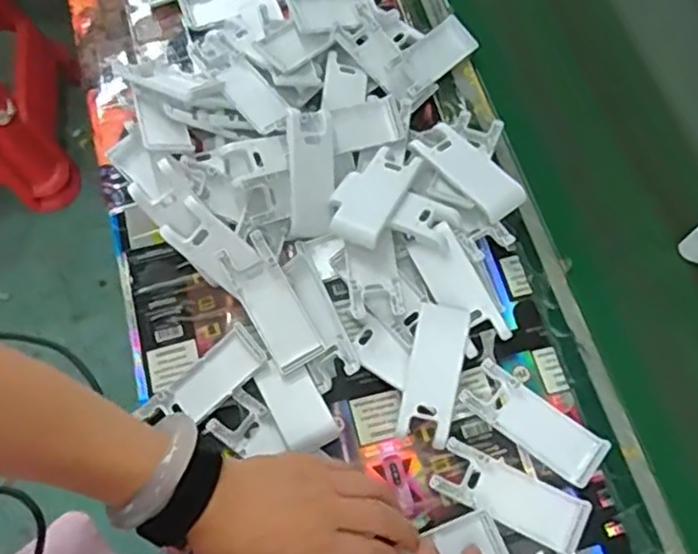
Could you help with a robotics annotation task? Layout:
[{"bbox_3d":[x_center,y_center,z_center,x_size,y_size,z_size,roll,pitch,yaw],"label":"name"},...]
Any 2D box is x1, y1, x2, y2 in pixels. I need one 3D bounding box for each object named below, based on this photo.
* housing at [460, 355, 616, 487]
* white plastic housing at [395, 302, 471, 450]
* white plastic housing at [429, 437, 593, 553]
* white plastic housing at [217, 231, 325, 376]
[{"bbox_3d":[0.137,0.107,0.504,0.104,0.017,0.041,36,73,15],"label":"housing"},{"bbox_3d":[0.063,0.072,0.510,0.039,0.011,0.101,12,81,4],"label":"white plastic housing"},{"bbox_3d":[0.115,0.157,0.487,0.106,0.017,0.040,25,71,11],"label":"white plastic housing"},{"bbox_3d":[-0.059,0.020,0.523,0.039,0.012,0.103,-28,86,-11],"label":"white plastic housing"}]

